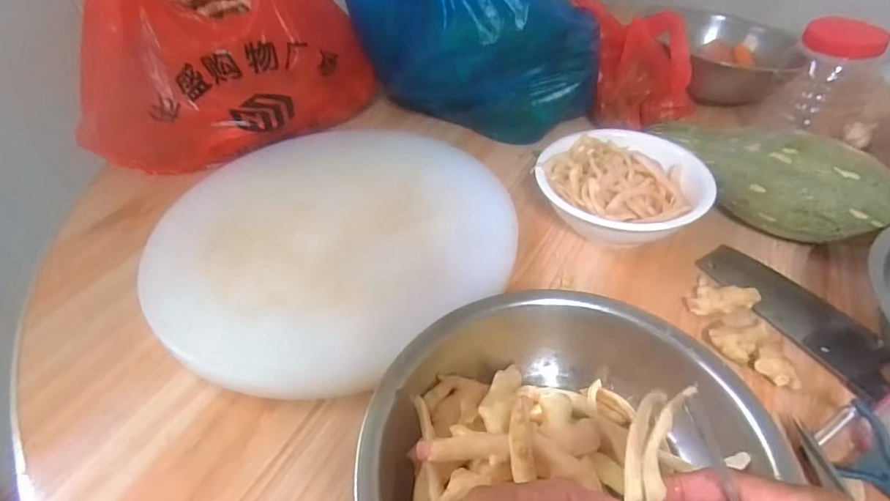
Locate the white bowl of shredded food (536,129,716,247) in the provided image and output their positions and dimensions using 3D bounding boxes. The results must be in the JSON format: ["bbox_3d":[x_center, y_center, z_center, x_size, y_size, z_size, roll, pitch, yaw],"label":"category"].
[{"bbox_3d":[0.207,-0.073,0.600,0.184,0.066,0.154,4,44,10],"label":"white bowl of shredded food"}]

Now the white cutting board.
[{"bbox_3d":[-0.144,-0.024,0.598,0.390,0.027,0.383,-34,54,-24],"label":"white cutting board"}]

